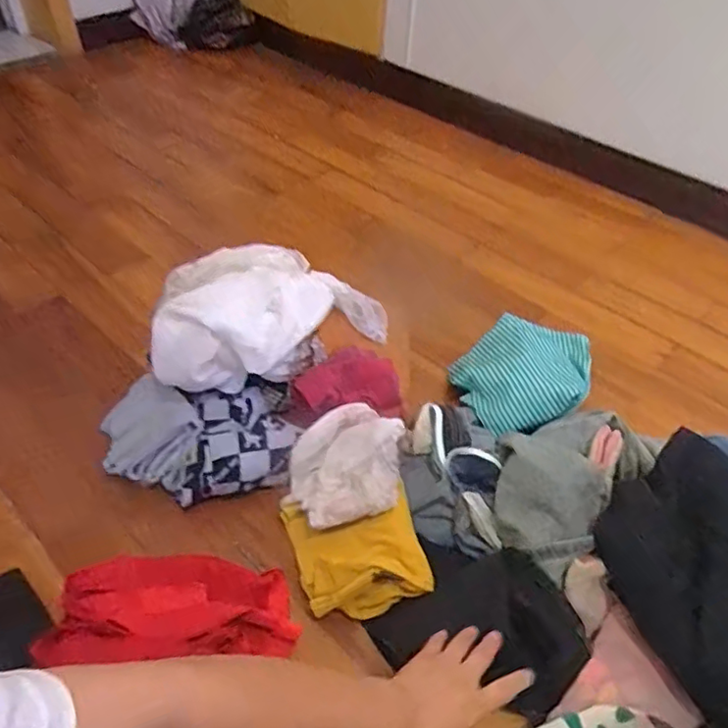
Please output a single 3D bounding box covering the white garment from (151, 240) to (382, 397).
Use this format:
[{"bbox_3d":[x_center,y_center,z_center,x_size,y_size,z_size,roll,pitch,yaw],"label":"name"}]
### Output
[{"bbox_3d":[-0.131,-0.064,0.863,0.332,0.145,0.151,-2,45,-6],"label":"white garment"}]

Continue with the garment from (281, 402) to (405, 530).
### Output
[{"bbox_3d":[-0.028,0.131,0.801,0.146,0.099,0.185,6,45,3],"label":"garment"}]

